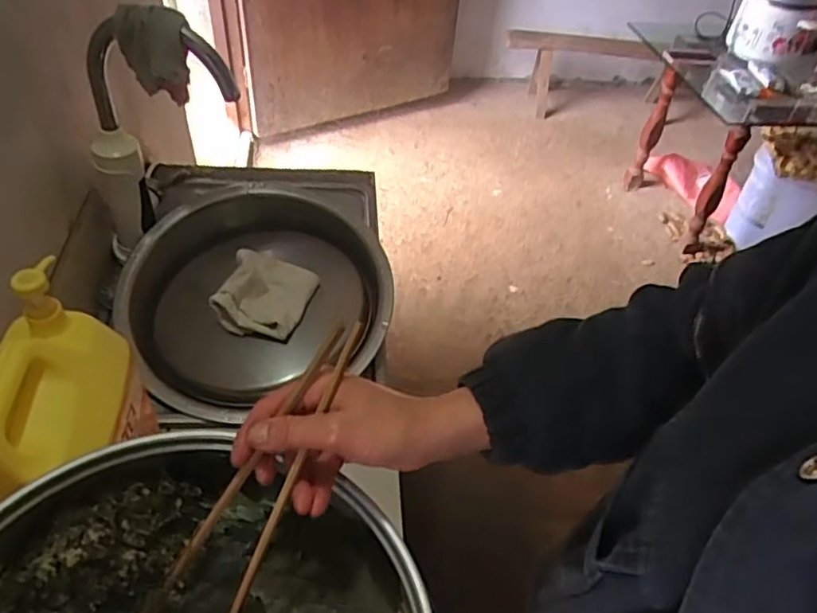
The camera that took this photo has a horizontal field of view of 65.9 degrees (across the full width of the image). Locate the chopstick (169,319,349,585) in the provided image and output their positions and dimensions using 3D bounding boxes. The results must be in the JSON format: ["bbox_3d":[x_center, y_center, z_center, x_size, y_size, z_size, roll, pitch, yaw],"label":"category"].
[{"bbox_3d":[-0.105,0.102,0.429,0.011,0.009,0.212,34,90,24],"label":"chopstick"}]

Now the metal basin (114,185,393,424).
[{"bbox_3d":[-0.226,-0.013,0.951,0.365,0.154,0.339,3,46,-3],"label":"metal basin"}]

